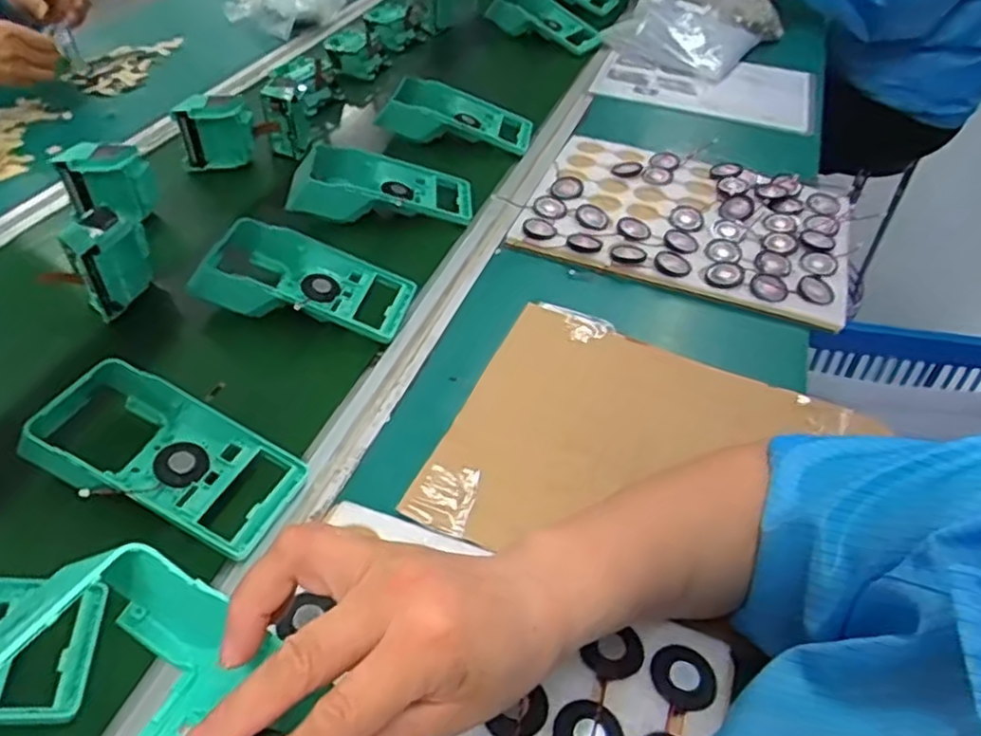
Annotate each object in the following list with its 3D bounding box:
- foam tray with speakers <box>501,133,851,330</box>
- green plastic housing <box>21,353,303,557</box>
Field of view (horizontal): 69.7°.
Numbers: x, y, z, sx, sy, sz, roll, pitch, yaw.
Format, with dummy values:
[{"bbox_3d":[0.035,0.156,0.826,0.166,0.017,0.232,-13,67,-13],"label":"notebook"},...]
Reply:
[{"bbox_3d":[0.211,-0.161,0.741,0.319,0.028,0.259,17,45,15],"label":"foam tray with speakers"},{"bbox_3d":[-0.230,0.054,0.481,0.201,0.043,0.089,17,45,15],"label":"green plastic housing"}]

